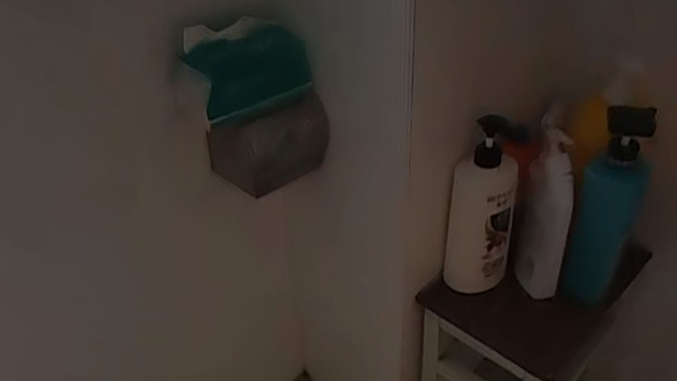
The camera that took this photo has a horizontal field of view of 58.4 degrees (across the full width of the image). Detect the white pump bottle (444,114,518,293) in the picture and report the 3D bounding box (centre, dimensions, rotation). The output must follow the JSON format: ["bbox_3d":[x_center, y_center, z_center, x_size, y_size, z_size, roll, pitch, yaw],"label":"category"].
[{"bbox_3d":[0.204,0.028,0.856,0.085,0.266,0.077,10,35,19],"label":"white pump bottle"}]

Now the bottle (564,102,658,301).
[{"bbox_3d":[0.371,0.031,0.831,0.075,0.288,0.078,18,39,30],"label":"bottle"}]

